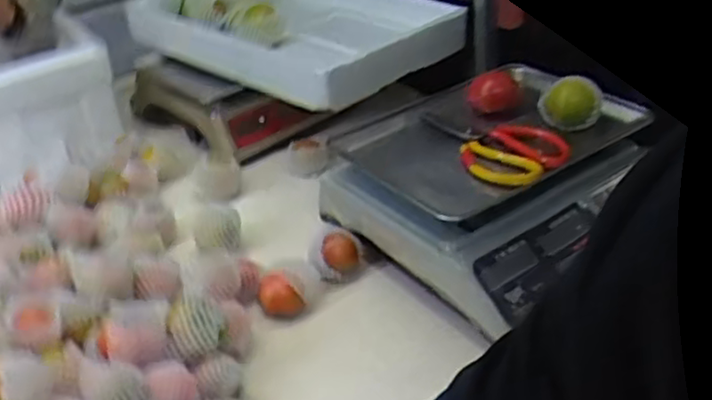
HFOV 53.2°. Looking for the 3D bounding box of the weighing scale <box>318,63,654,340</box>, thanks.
[{"bbox_3d":[0.150,-0.015,0.853,0.301,0.134,0.301,-25,38,-28],"label":"weighing scale"}]

